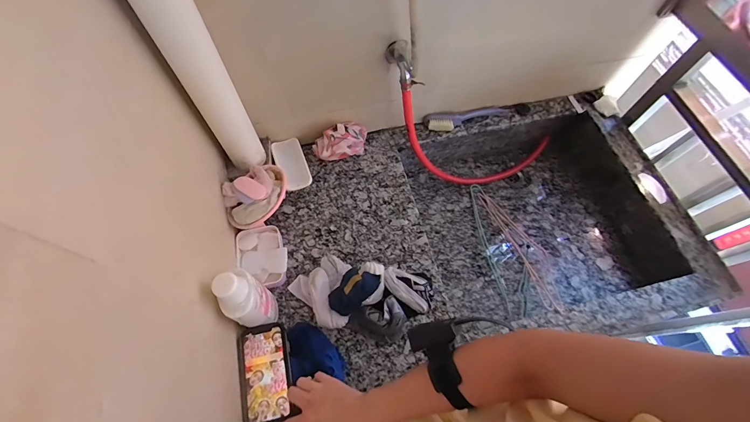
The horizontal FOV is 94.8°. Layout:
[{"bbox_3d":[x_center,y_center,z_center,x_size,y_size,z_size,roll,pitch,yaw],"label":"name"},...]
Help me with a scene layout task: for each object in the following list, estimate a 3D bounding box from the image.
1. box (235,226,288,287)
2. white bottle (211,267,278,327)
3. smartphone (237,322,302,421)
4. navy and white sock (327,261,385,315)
[{"bbox_3d":[-0.233,0.095,0.720,0.095,0.034,0.134,-14,66,-7],"label":"box"},{"bbox_3d":[-0.212,0.153,0.584,0.047,0.200,0.069,-12,66,-6],"label":"white bottle"},{"bbox_3d":[-0.182,0.270,0.575,0.082,0.013,0.153,-12,66,-6],"label":"smartphone"},{"bbox_3d":[-0.025,0.144,0.641,0.067,0.060,0.118,37,70,15],"label":"navy and white sock"}]

